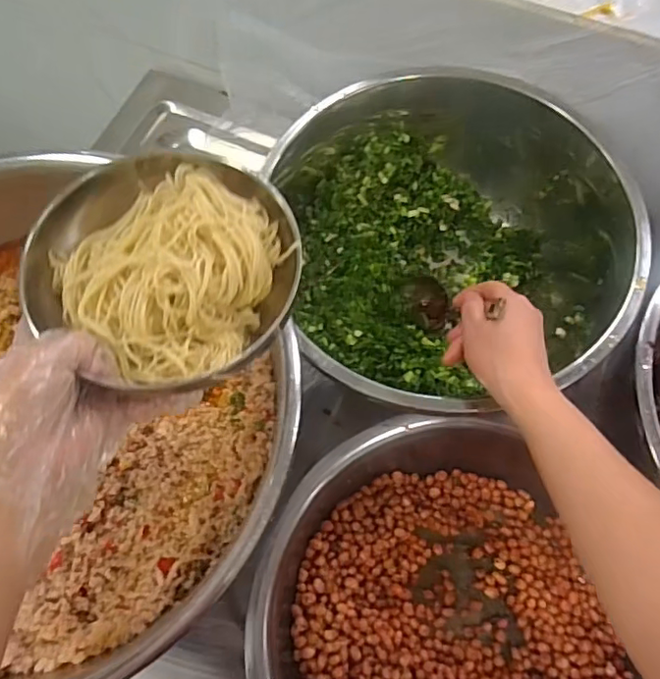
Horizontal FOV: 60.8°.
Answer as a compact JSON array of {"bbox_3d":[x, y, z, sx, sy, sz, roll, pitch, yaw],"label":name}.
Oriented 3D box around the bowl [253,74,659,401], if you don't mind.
[{"bbox_3d":[0.121,-0.097,0.581,0.317,0.153,0.296,0,69,1],"label":"bowl"}]

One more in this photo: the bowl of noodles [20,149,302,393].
[{"bbox_3d":[-0.109,-0.053,0.371,0.160,0.059,0.159,0,69,1],"label":"bowl of noodles"}]

